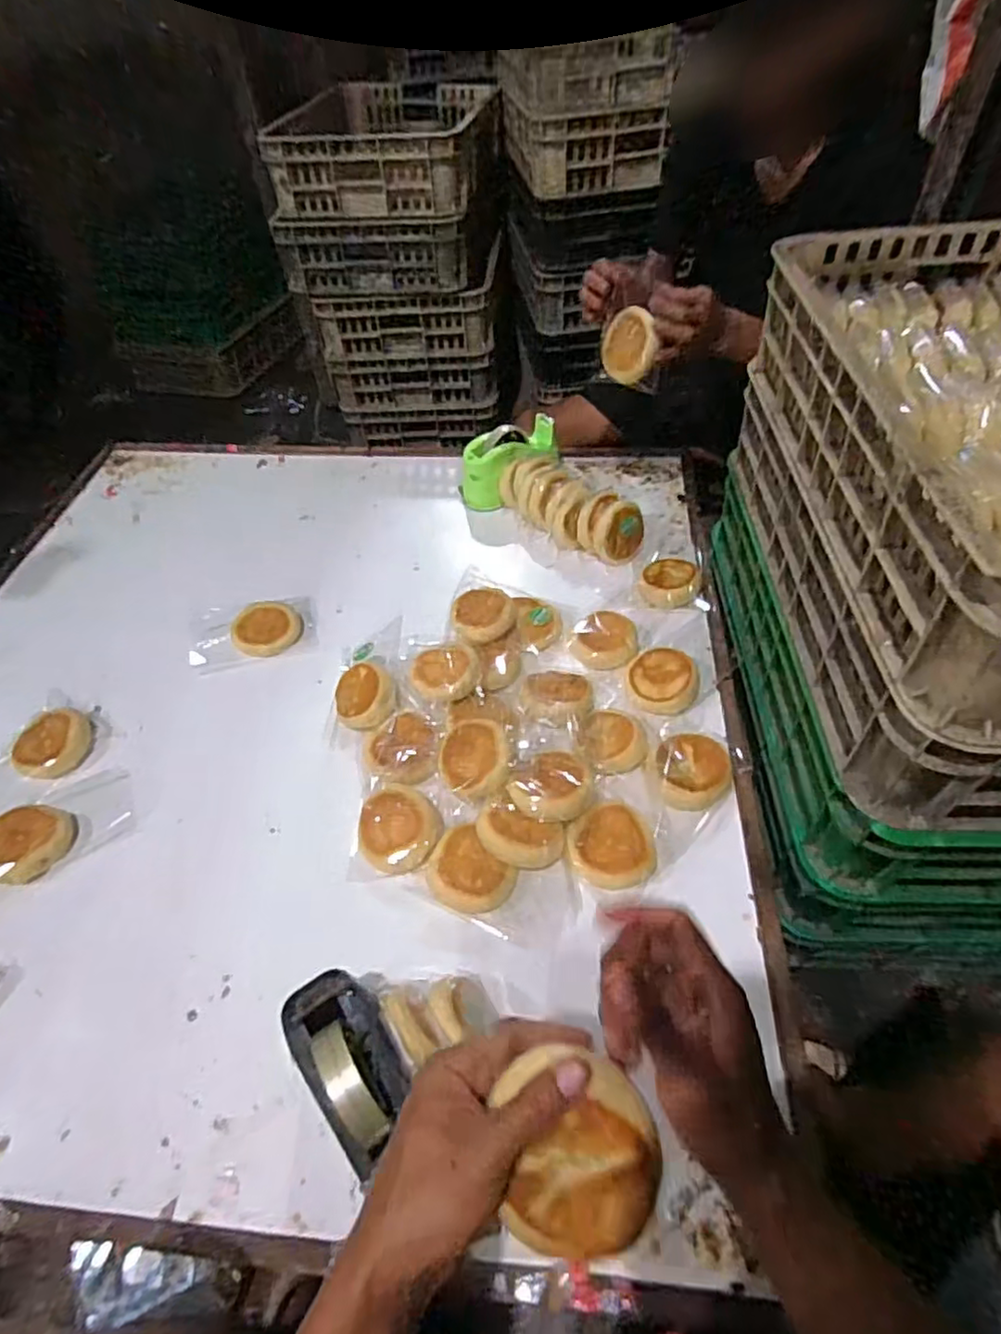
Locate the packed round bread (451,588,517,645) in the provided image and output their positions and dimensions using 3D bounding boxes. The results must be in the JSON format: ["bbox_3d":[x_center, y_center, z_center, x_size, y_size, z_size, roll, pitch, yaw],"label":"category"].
[{"bbox_3d":[-0.022,-0.071,0.928,0.099,0.042,0.086,-17,51,-8],"label":"packed round bread"}]

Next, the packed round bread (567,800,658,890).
[{"bbox_3d":[0.123,0.195,0.701,0.091,0.034,0.089,-3,50,3],"label":"packed round bread"}]

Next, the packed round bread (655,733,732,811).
[{"bbox_3d":[0.233,0.124,0.758,0.090,0.028,0.091,-3,50,3],"label":"packed round bread"}]

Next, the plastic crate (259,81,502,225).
[{"bbox_3d":[-0.243,-1.226,1.487,0.469,0.149,0.531,1,50,6],"label":"plastic crate"}]

